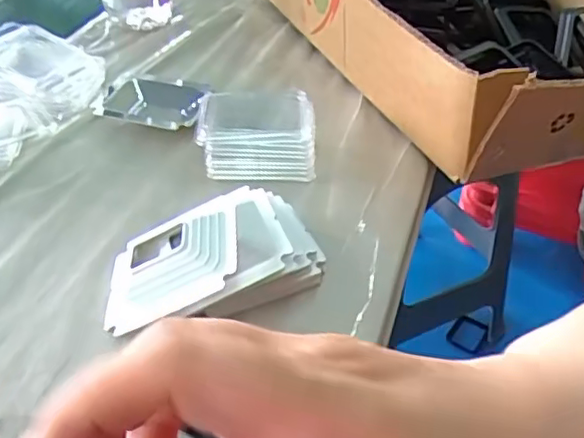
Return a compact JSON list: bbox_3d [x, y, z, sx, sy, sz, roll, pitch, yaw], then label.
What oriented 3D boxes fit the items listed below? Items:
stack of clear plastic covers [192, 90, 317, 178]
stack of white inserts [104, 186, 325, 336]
[{"bbox_3d":[-0.023,-0.060,0.417,0.073,0.036,0.060,0,41,-1],"label":"stack of clear plastic covers"},{"bbox_3d":[-0.041,0.017,0.326,0.114,0.038,0.073,-11,42,-13],"label":"stack of white inserts"}]

